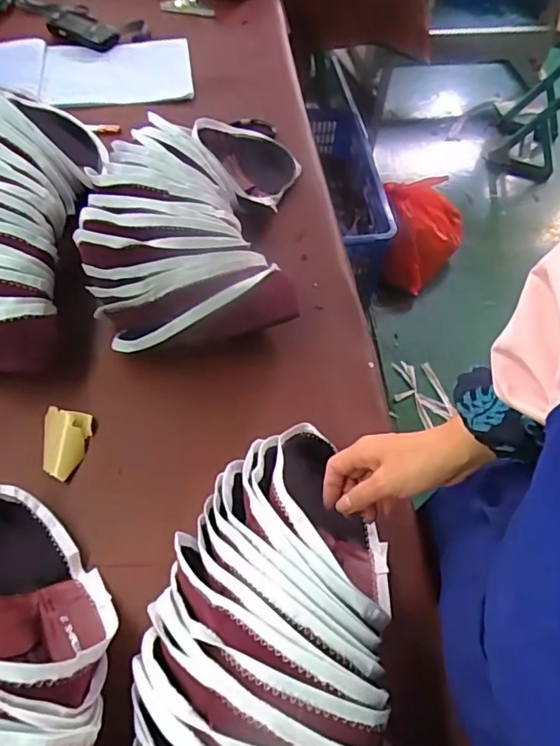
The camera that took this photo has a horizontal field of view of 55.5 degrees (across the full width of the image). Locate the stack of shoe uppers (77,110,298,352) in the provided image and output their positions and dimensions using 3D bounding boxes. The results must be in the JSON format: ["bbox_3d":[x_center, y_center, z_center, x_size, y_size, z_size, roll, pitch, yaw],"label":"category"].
[{"bbox_3d":[-0.120,-0.238,0.771,0.277,0.163,0.487,4,58,0],"label":"stack of shoe uppers"}]

